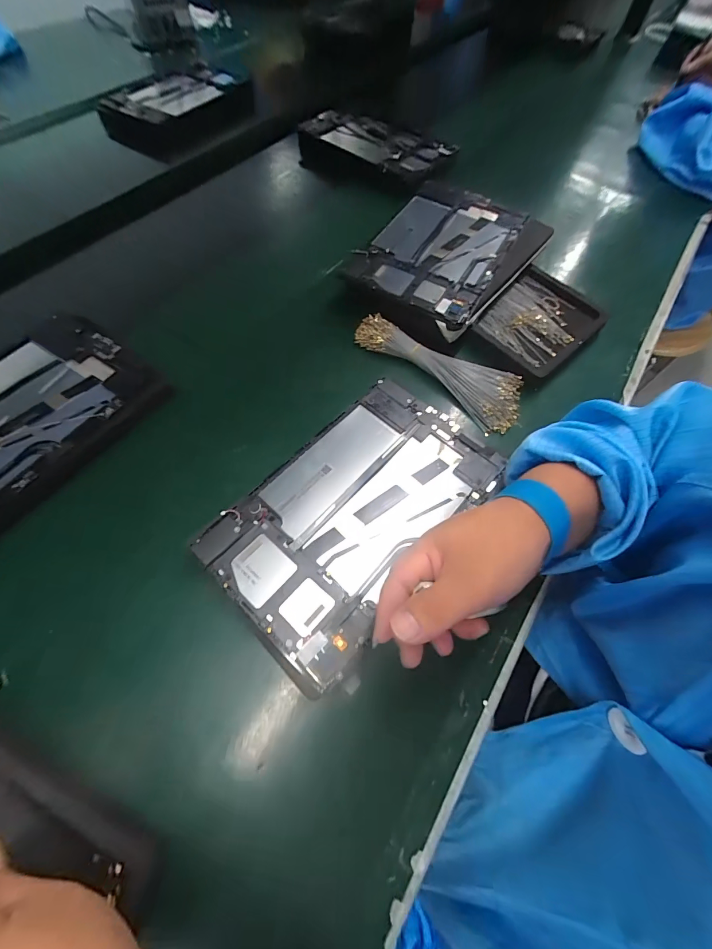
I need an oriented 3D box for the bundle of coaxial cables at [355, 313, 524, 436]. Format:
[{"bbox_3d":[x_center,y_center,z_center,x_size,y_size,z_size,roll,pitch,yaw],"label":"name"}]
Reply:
[{"bbox_3d":[0.097,-0.124,0.405,0.194,0.031,0.076,39,68,18],"label":"bundle of coaxial cables"}]

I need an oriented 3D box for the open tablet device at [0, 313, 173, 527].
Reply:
[{"bbox_3d":[-0.315,-0.052,0.340,0.180,0.006,0.234,39,68,18],"label":"open tablet device"}]

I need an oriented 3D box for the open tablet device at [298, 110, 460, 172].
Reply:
[{"bbox_3d":[0.037,-0.578,0.629,0.238,0.024,0.141,37,67,18],"label":"open tablet device"}]

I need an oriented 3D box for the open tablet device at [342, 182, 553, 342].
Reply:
[{"bbox_3d":[0.113,-0.273,0.448,0.171,0.015,0.239,32,66,11],"label":"open tablet device"}]

